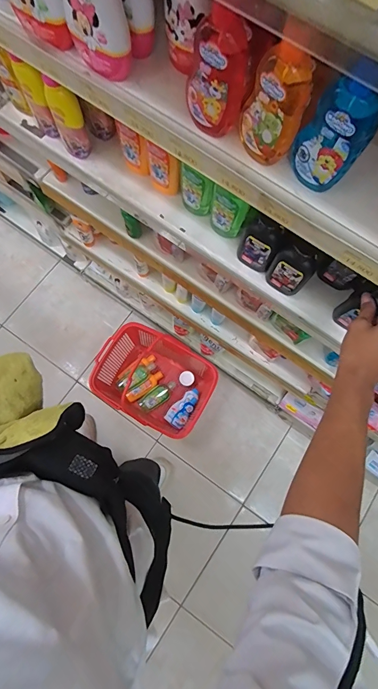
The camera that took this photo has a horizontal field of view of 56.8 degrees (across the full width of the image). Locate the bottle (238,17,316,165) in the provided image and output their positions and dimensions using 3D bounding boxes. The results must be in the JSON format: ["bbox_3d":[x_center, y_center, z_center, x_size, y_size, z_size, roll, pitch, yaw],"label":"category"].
[{"bbox_3d":[0.093,-0.263,0.377,0.065,0.134,0.036,23,77,4],"label":"bottle"}]

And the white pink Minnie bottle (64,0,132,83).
[{"bbox_3d":[-0.109,-0.392,0.401,0.061,0.134,0.060,-20,78,-6],"label":"white pink Minnie bottle"}]

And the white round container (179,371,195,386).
[{"bbox_3d":[-0.008,0.133,1.369,0.058,0.024,0.057,0,77,-2],"label":"white round container"}]

